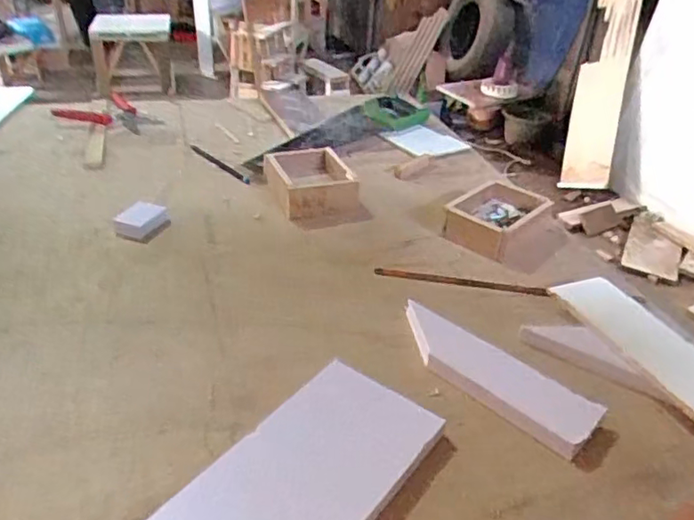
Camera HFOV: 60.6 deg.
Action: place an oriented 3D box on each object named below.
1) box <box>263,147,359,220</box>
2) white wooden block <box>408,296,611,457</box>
[{"bbox_3d":[-0.052,-0.114,0.876,0.119,0.043,0.152,-8,34,-16],"label":"box"},{"bbox_3d":[0.133,0.106,0.564,0.065,0.023,0.206,-27,43,-38],"label":"white wooden block"}]

